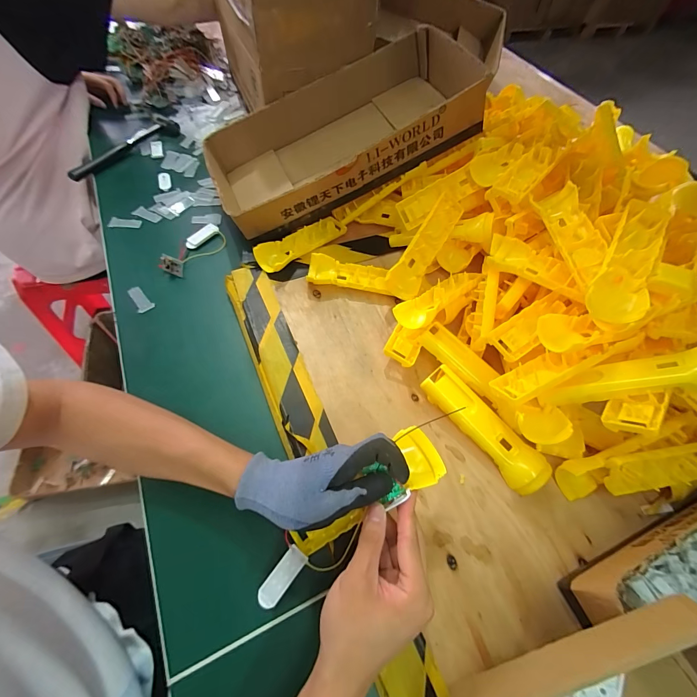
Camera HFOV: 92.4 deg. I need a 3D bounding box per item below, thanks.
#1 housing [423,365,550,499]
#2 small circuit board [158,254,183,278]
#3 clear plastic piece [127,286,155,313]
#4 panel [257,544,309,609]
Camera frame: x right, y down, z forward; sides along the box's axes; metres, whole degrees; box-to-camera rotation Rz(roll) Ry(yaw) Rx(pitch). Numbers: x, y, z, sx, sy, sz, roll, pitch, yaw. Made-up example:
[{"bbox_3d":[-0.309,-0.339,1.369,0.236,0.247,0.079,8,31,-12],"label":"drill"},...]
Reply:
[{"bbox_3d":[0.156,0.090,0.387,0.044,0.024,0.160,-34,67,-23],"label":"housing"},{"bbox_3d":[-0.269,-0.126,0.509,0.035,0.026,0.007,19,30,-14],"label":"small circuit board"},{"bbox_3d":[-0.304,-0.073,0.489,0.022,0.006,0.049,-33,67,-22],"label":"clear plastic piece"},{"bbox_3d":[-0.064,0.217,0.318,0.021,0.004,0.057,35,77,18],"label":"panel"}]

